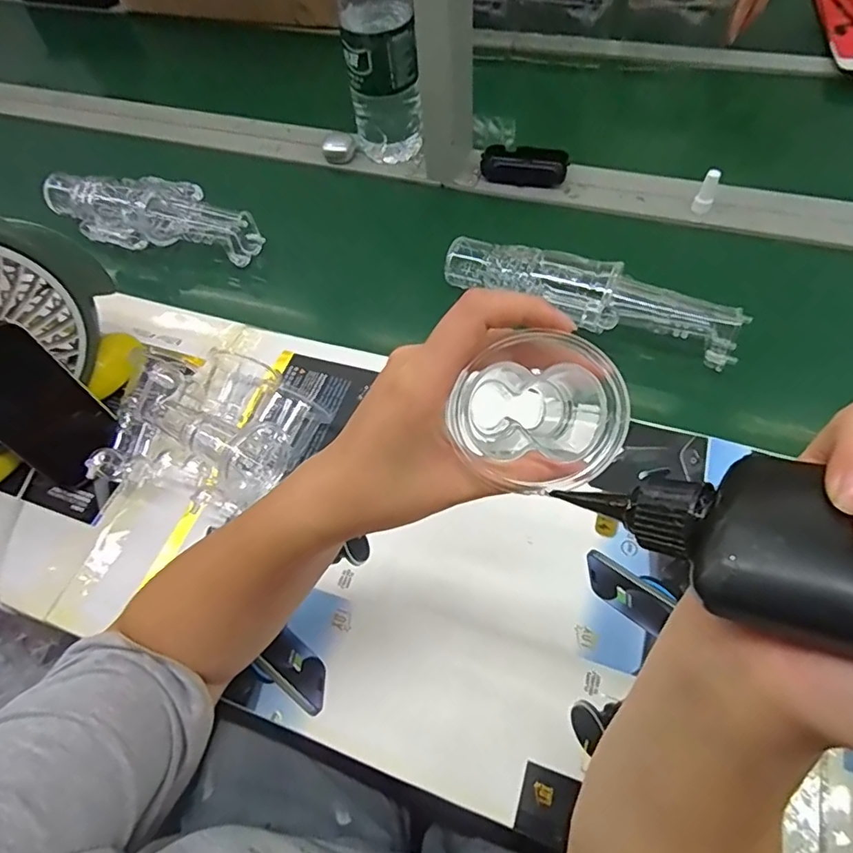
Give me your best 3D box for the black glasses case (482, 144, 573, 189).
[{"bbox_3d":[0.132,-0.345,0.713,0.108,0.028,0.050,17,62,14],"label":"black glasses case"}]

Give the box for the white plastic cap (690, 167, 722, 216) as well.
[{"bbox_3d":[0.332,-0.278,0.636,0.021,0.049,0.021,22,63,17],"label":"white plastic cap"}]

